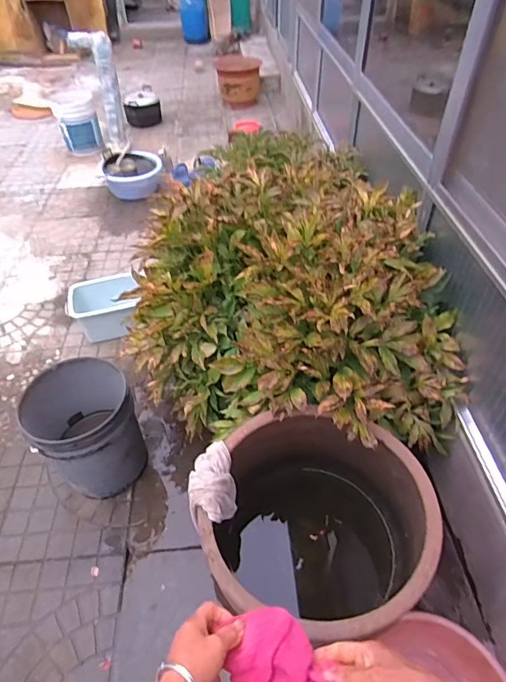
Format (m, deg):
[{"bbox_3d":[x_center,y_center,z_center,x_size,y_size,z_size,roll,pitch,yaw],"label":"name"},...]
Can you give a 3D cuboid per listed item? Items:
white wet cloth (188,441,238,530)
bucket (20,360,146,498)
[{"bbox_3d":[-0.090,0.345,1.036,0.107,0.118,0.166,-8,46,-6],"label":"white wet cloth"},{"bbox_3d":[-0.492,0.271,1.334,0.280,0.348,0.277,-1,46,1],"label":"bucket"}]

